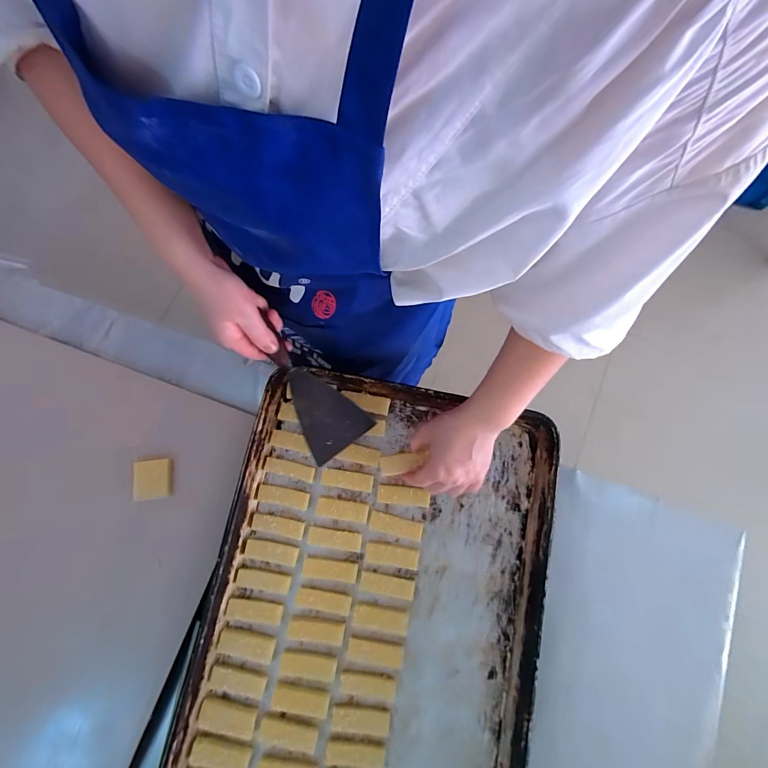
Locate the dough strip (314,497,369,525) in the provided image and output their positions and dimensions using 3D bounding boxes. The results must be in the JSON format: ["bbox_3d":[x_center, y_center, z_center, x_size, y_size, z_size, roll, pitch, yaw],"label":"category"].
[{"bbox_3d":[-0.058,0.174,0.512,0.071,0.011,0.025,8,79,2],"label":"dough strip"}]

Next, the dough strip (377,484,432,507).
[{"bbox_3d":[0.027,0.155,0.516,0.071,0.014,0.025,4,79,2],"label":"dough strip"}]

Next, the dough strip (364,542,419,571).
[{"bbox_3d":[0.010,0.232,0.501,0.071,0.007,0.027,7,79,2],"label":"dough strip"}]

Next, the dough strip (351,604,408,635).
[{"bbox_3d":[-0.005,0.310,0.490,0.072,0.008,0.029,9,79,3],"label":"dough strip"}]

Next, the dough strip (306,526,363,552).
[{"bbox_3d":[-0.067,0.211,0.504,0.072,0.009,0.025,9,79,2],"label":"dough strip"}]

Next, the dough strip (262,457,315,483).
[{"bbox_3d":[-0.133,0.120,0.523,0.071,0.011,0.021,14,79,3],"label":"dough strip"}]

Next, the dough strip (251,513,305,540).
[{"bbox_3d":[-0.146,0.194,0.506,0.072,0.007,0.022,12,79,3],"label":"dough strip"}]

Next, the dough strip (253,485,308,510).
[{"bbox_3d":[-0.142,0.157,0.518,0.074,0.009,0.022,11,79,3],"label":"dough strip"}]

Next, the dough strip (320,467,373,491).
[{"bbox_3d":[-0.052,0.134,0.518,0.073,0.010,0.024,8,79,2],"label":"dough strip"}]

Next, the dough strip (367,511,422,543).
[{"bbox_3d":[0.017,0.196,0.510,0.072,0.007,0.026,13,79,3],"label":"dough strip"}]

